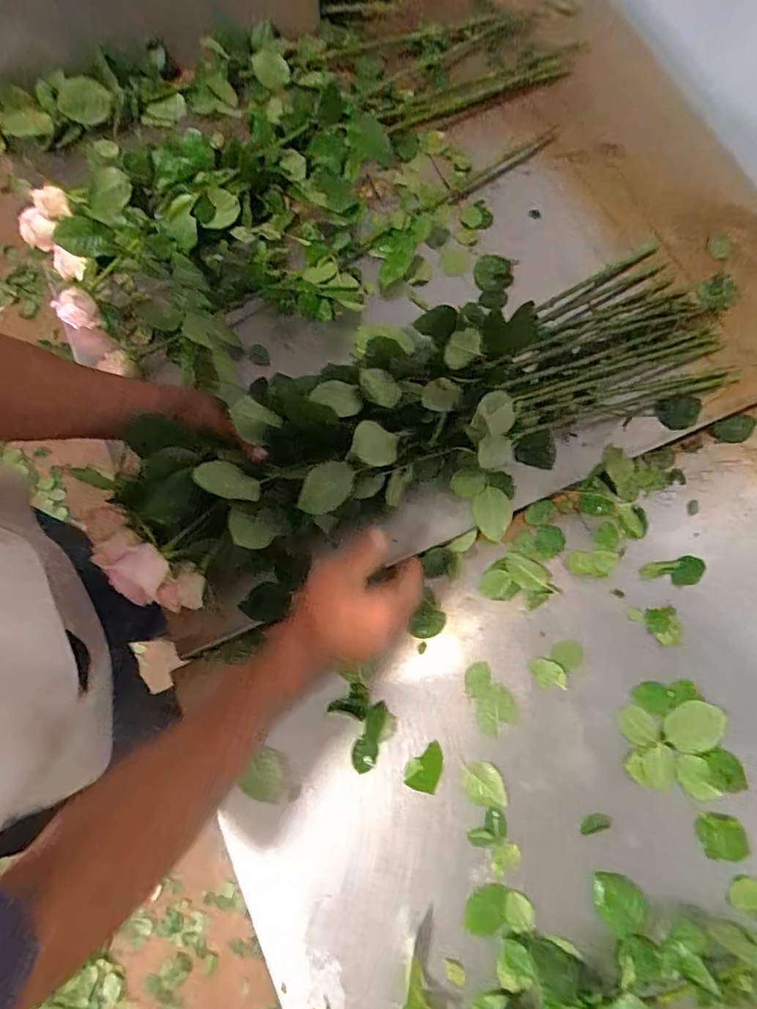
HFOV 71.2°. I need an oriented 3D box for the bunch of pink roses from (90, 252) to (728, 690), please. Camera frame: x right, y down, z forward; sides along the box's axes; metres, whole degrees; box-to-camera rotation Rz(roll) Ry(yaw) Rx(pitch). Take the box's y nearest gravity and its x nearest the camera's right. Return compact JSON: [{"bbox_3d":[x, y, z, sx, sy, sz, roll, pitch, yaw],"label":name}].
[{"bbox_3d":[0.082,-0.118,0.612,0.765,0.174,0.271,-25,73,-18],"label":"bunch of pink roses"}]

